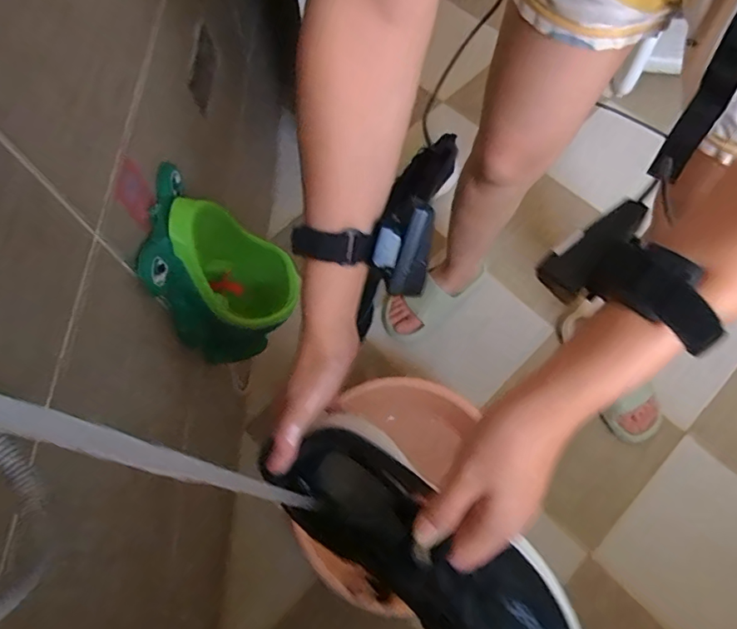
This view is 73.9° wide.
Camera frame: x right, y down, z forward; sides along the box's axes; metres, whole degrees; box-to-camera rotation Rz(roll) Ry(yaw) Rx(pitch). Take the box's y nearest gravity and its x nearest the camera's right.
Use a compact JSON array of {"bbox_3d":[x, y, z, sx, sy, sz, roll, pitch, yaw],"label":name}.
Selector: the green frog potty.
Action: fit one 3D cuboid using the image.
[{"bbox_3d":[-0.186,-0.059,0.705,0.146,0.266,0.199,0,66,2],"label":"green frog potty"}]

